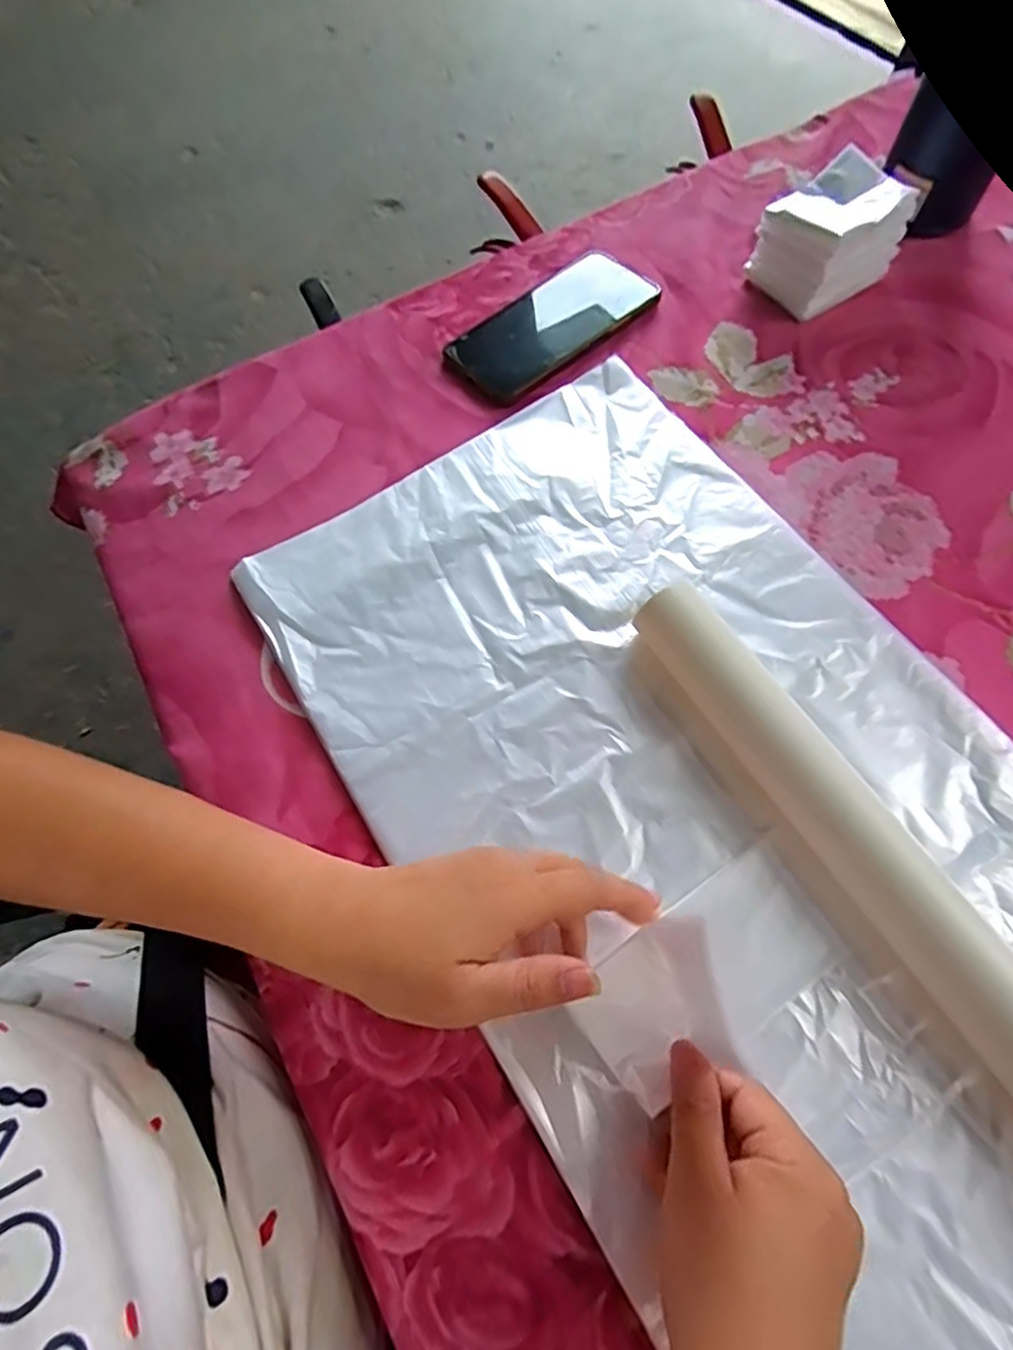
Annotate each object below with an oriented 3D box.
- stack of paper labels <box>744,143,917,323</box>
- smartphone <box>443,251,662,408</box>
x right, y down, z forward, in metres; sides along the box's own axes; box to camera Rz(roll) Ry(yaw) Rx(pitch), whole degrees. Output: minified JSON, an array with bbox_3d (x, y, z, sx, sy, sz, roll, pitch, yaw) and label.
[{"bbox_3d":[0.235,-0.319,0.463,0.088,0.061,0.069,-30,68,-9],"label":"stack of paper labels"},{"bbox_3d":[0.033,-0.269,0.484,0.154,0.015,0.078,-39,70,-13],"label":"smartphone"}]

